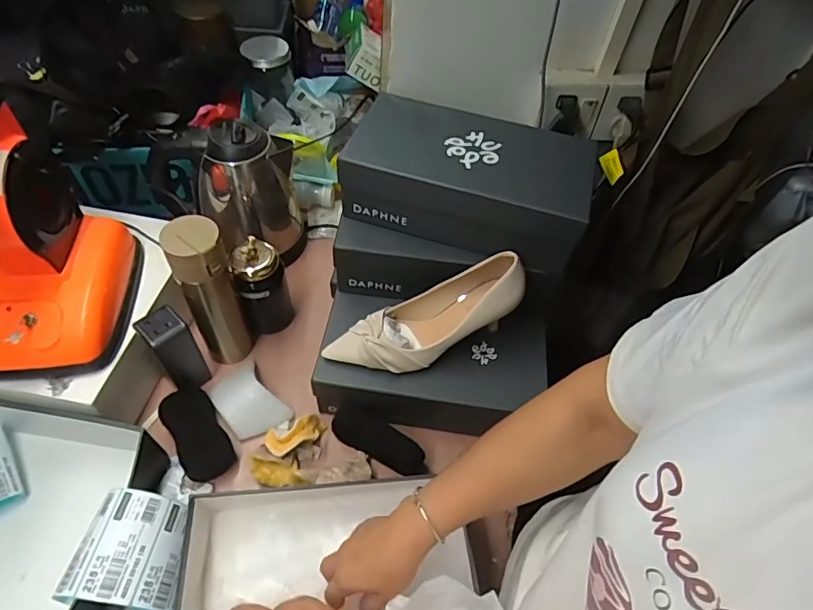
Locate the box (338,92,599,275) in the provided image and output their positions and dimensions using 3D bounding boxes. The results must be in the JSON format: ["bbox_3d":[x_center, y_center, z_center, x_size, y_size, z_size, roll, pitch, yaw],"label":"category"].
[{"bbox_3d":[0.082,-0.165,0.644,0.291,0.094,0.175,15,53,6],"label":"box"}]

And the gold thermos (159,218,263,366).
[{"bbox_3d":[-0.248,-0.009,0.646,0.068,0.238,0.055,-22,58,-20],"label":"gold thermos"}]

